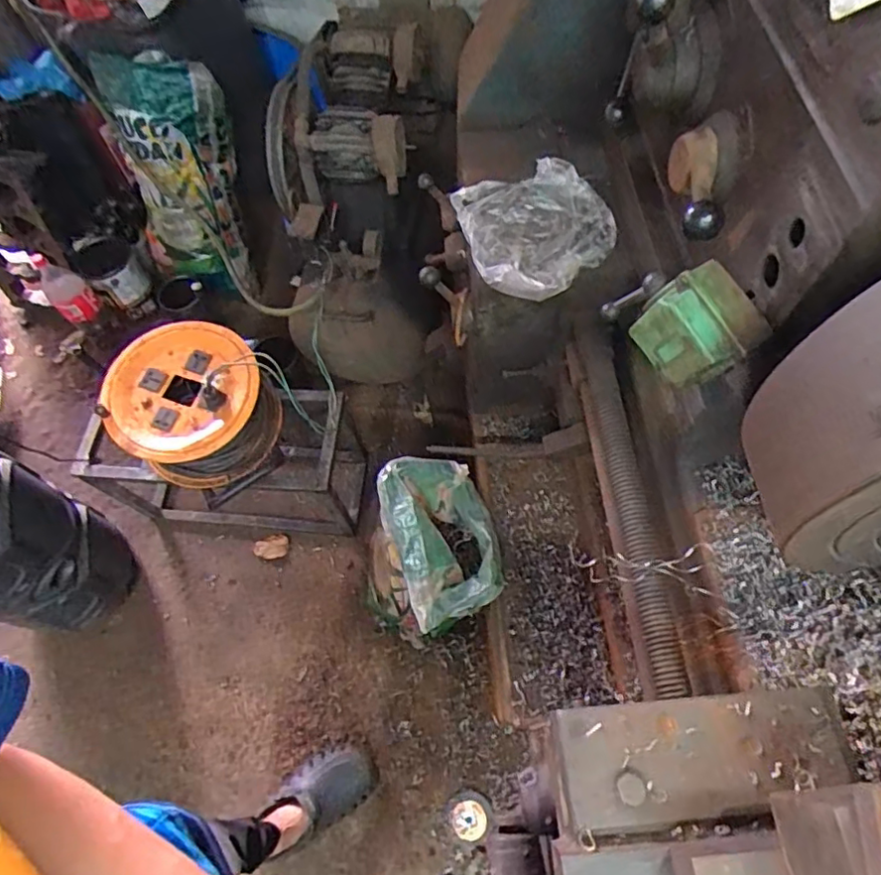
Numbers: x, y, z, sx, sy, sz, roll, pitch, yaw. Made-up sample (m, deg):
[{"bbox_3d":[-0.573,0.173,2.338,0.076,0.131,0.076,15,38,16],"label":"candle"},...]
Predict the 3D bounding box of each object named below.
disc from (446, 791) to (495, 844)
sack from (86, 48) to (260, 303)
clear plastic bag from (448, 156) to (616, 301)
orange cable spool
[{"bbox_3d":[0.062,0.775,1.232,0.088,0.011,0.092,-1,64,2],"label":"disc"},{"bbox_3d":[-0.655,-0.637,1.537,0.287,0.583,0.118,-5,42,0],"label":"sack"},{"bbox_3d":[0.142,-0.298,0.858,0.217,0.034,0.220,-22,65,-8],"label":"clear plastic bag"},{"bbox_3d":[-0.476,-0.059,1.184,0.275,0.178,0.266,-1,64,2],"label":"orange cable spool"}]

